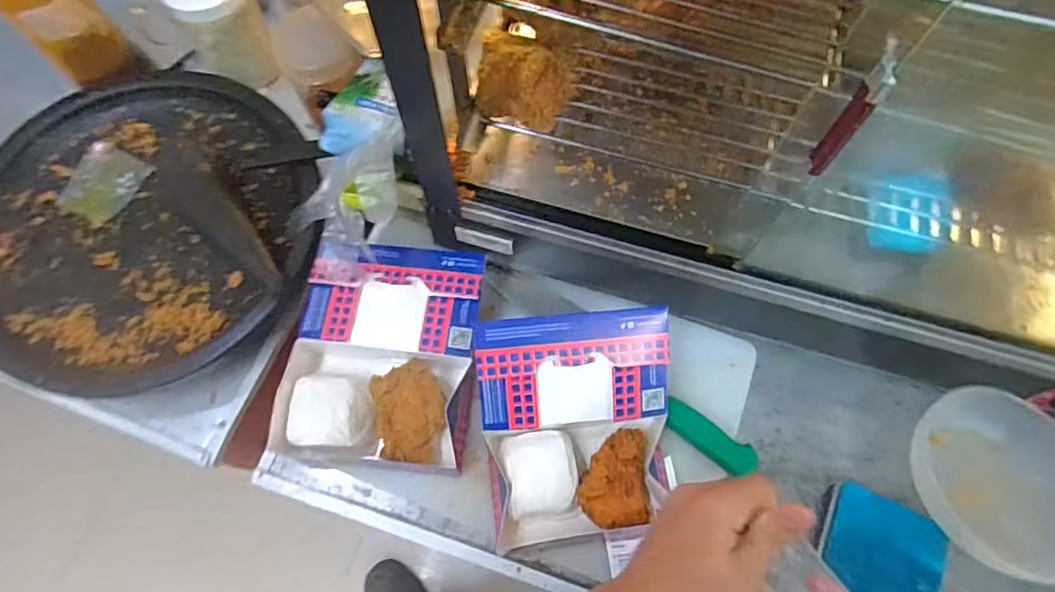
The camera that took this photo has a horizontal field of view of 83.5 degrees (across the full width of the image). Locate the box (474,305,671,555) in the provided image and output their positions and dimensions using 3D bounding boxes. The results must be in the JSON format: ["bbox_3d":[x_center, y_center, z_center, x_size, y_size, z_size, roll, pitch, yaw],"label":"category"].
[{"bbox_3d":[0.047,0.123,0.549,0.172,0.112,0.187,-5,69,-2],"label":"box"}]

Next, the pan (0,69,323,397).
[{"bbox_3d":[-0.406,-0.087,0.629,0.354,0.059,0.361,0,69,0],"label":"pan"}]

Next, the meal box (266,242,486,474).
[{"bbox_3d":[-0.144,0.058,0.595,0.179,0.072,0.208,5,69,2],"label":"meal box"}]

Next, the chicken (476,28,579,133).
[{"bbox_3d":[-0.002,-0.191,0.519,0.087,0.042,0.068,14,69,6],"label":"chicken"}]

